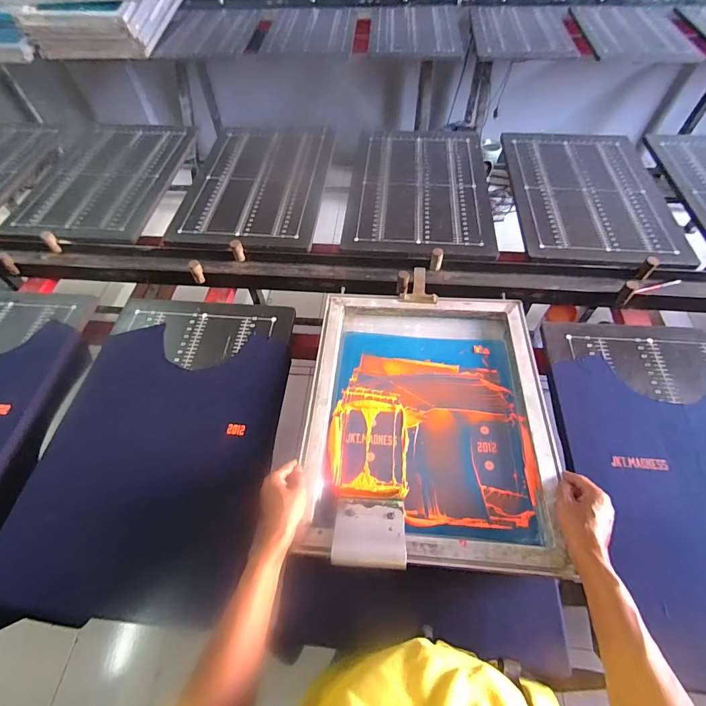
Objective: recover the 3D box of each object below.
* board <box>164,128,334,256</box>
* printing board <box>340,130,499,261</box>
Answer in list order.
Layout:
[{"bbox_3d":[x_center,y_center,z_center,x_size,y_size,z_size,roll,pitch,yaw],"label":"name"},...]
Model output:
[{"bbox_3d":[-0.278,-0.525,1.138,0.393,0.021,0.598,3,58,4],"label":"board"},{"bbox_3d":[0.194,-0.493,1.106,0.397,0.019,0.606,4,58,5],"label":"printing board"}]

